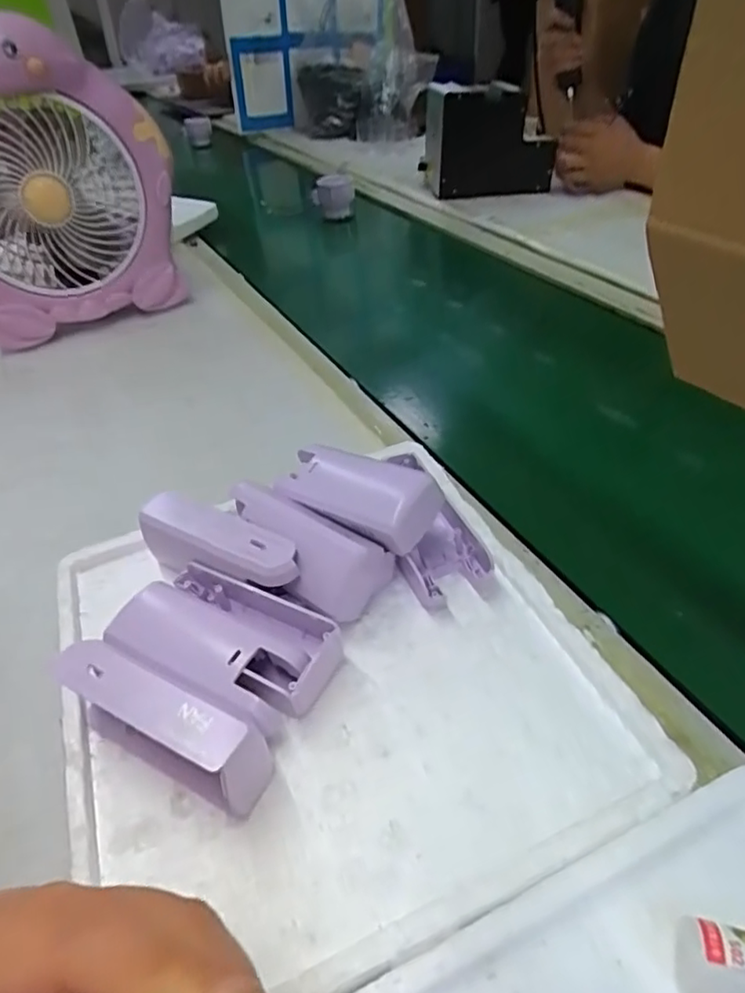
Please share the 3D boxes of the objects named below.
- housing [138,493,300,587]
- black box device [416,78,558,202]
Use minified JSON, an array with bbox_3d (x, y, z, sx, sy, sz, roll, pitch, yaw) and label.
[{"bbox_3d":[-0.086,0.035,0.351,0.106,0.045,0.033,20,47,25],"label":"housing"},{"bbox_3d":[0.184,-0.567,0.969,0.185,0.147,0.125,-6,42,-2],"label":"black box device"}]

